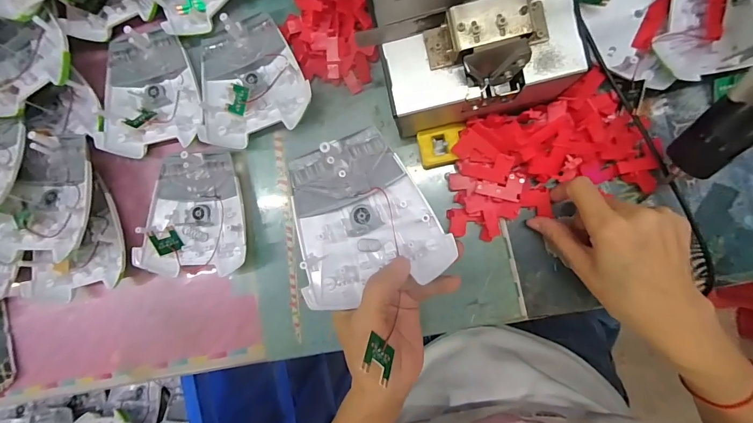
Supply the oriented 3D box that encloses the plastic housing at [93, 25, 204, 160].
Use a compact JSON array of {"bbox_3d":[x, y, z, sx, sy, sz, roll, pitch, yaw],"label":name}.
[{"bbox_3d":[-0.205,-0.107,0.335,0.093,0.026,0.105,-13,90,6],"label":"plastic housing"}]

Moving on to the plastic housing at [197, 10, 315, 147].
[{"bbox_3d":[-0.108,-0.109,0.322,0.095,0.025,0.095,-20,81,8],"label":"plastic housing"}]

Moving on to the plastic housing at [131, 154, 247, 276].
[{"bbox_3d":[-0.159,0.002,0.331,0.092,0.028,0.104,2,91,6],"label":"plastic housing"}]

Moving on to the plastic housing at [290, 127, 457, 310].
[{"bbox_3d":[-0.011,0.005,0.253,0.095,0.020,0.103,-22,90,8],"label":"plastic housing"}]

